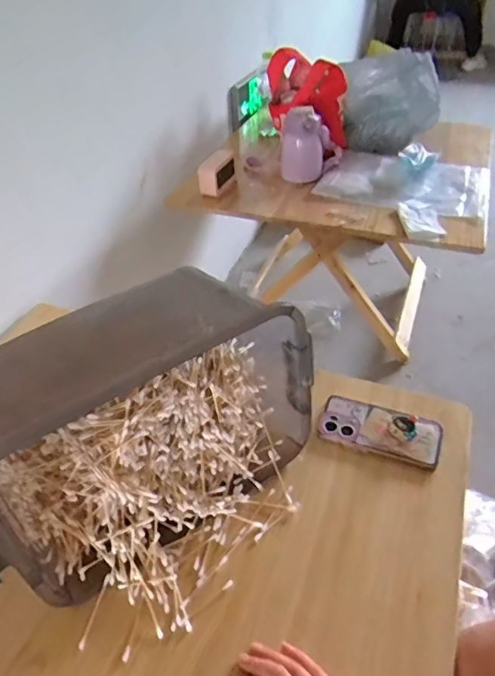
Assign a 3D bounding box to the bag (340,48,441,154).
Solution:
[{"bbox_3d":[0.425,-0.687,1.504,0.280,0.289,0.121,11,44,15],"label":"bag"}]

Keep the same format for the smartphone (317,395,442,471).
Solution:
[{"bbox_3d":[0.185,0.128,0.707,0.161,0.017,0.082,15,51,20],"label":"smartphone"}]

